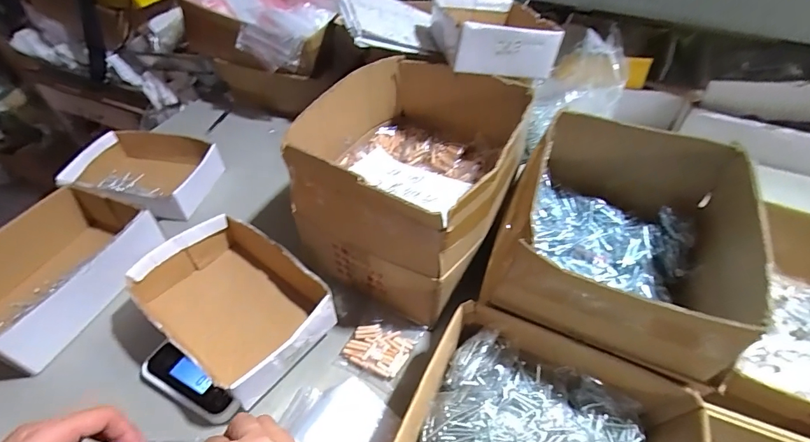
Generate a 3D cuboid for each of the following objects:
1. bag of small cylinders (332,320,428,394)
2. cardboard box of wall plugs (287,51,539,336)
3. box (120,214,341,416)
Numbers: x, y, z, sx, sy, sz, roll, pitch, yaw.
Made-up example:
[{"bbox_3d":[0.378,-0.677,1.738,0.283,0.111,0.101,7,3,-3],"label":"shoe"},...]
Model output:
[{"bbox_3d":[-0.035,0.177,0.565,0.087,0.015,0.102,21,51,18],"label":"bag of small cylinders"},{"bbox_3d":[0.021,-0.074,0.630,0.273,0.222,0.341,22,51,19],"label":"cardboard box of wall plugs"},{"bbox_3d":[-0.226,0.105,0.547,0.246,0.076,0.157,30,54,24],"label":"box"}]

